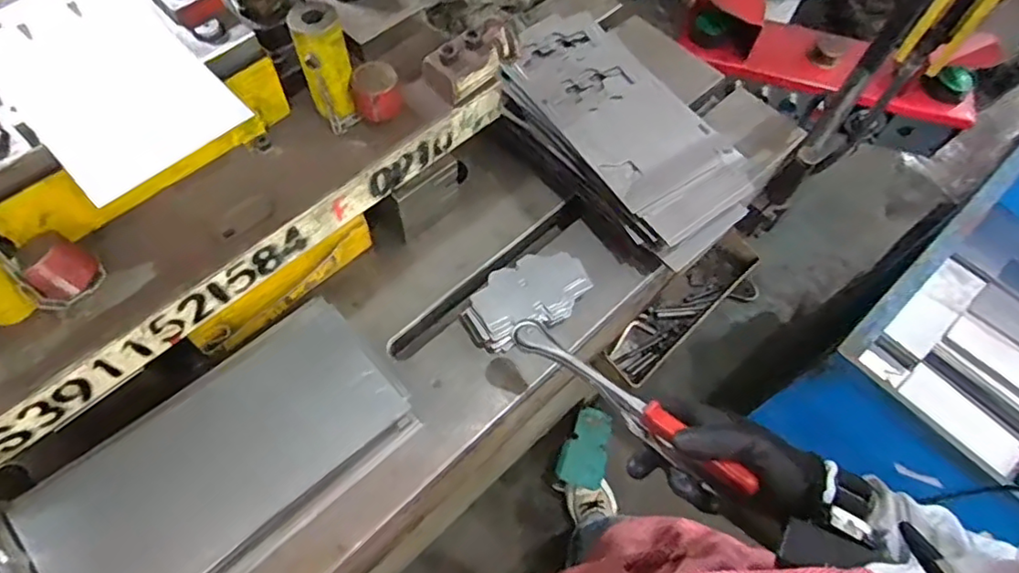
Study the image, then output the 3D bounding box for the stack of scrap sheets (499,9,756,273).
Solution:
[{"bbox_3d":[0.119,-0.177,0.665,0.164,0.048,0.326,-37,69,-19],"label":"stack of scrap sheets"}]

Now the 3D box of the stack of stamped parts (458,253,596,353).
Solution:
[{"bbox_3d":[0.017,0.015,0.596,0.130,0.044,0.074,-27,66,-15],"label":"stack of stamped parts"}]

